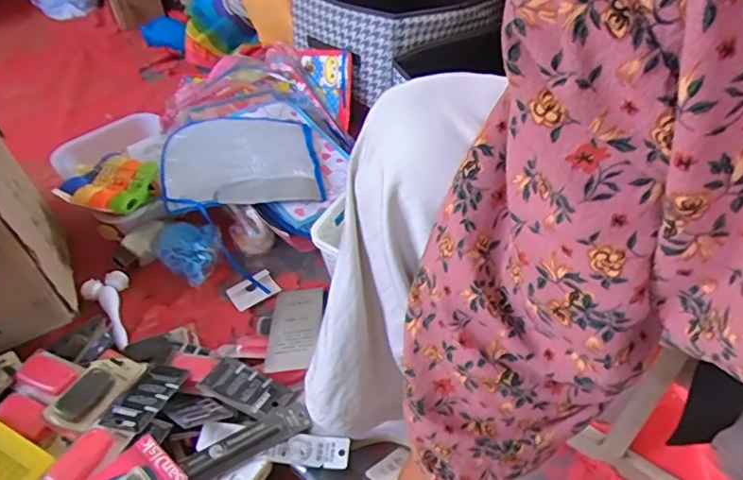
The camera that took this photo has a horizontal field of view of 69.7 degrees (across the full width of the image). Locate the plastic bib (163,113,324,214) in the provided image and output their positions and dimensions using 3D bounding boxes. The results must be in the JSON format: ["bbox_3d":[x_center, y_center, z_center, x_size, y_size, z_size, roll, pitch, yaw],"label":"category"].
[{"bbox_3d":[-0.226,-0.138,0.928,0.258,0.059,0.206,-10,45,-8],"label":"plastic bib"}]

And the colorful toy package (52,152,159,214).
[{"bbox_3d":[-0.430,-0.095,0.895,0.126,0.034,0.135,14,47,17],"label":"colorful toy package"}]

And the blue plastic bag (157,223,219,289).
[{"bbox_3d":[-0.287,0.019,0.868,0.117,0.054,0.088,29,52,29],"label":"blue plastic bag"}]

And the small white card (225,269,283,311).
[{"bbox_3d":[-0.185,0.075,0.832,0.073,0.008,0.053,-27,49,-23],"label":"small white card"}]

